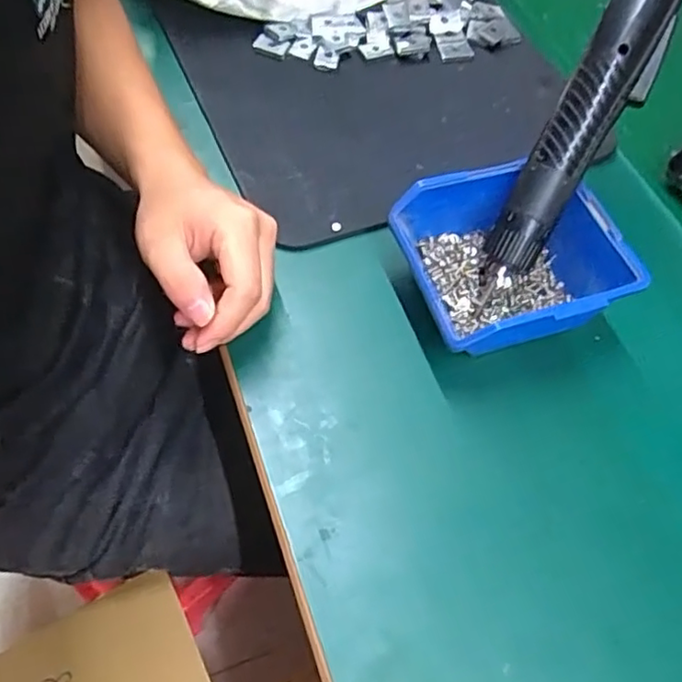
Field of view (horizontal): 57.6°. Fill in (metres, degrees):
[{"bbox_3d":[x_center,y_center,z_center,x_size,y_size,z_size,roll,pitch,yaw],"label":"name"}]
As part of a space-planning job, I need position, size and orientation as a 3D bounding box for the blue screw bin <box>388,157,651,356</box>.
[{"bbox_3d":[0.104,-0.046,0.396,0.121,0.068,0.117,-15,62,-13],"label":"blue screw bin"}]

